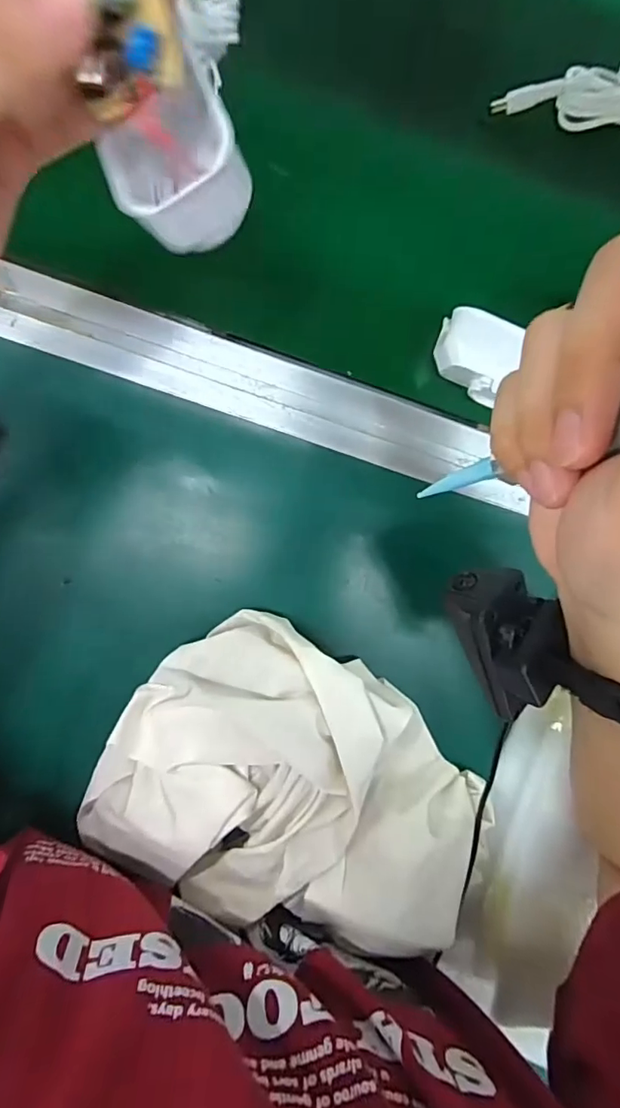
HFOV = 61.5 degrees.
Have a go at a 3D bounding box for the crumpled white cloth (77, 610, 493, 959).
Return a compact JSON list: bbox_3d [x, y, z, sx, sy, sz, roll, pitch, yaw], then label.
[{"bbox_3d":[-0.008,0.144,0.302,0.215,0.051,0.168,29,89,-7],"label":"crumpled white cloth"}]

